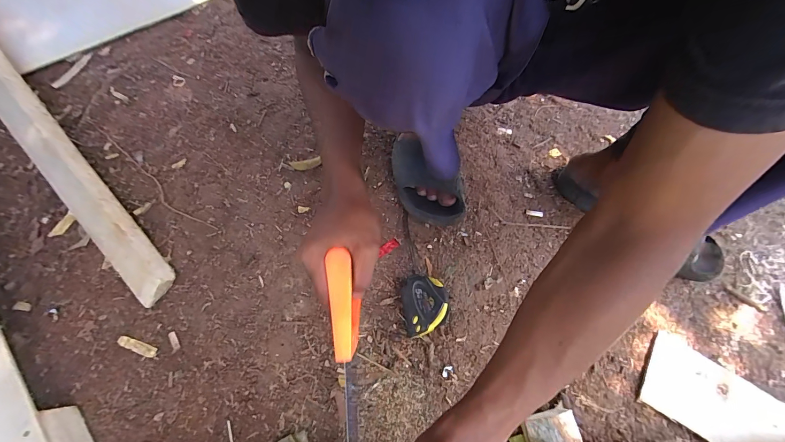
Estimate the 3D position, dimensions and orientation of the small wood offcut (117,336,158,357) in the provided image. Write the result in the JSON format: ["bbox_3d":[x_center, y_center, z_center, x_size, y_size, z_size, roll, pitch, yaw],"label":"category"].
[{"bbox_3d":[-0.348,0.171,0.449,0.056,0.004,0.015,17,67,6],"label":"small wood offcut"}]

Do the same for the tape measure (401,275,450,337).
[{"bbox_3d":[0.042,0.122,0.467,0.061,0.044,0.080,12,65,2],"label":"tape measure"}]

